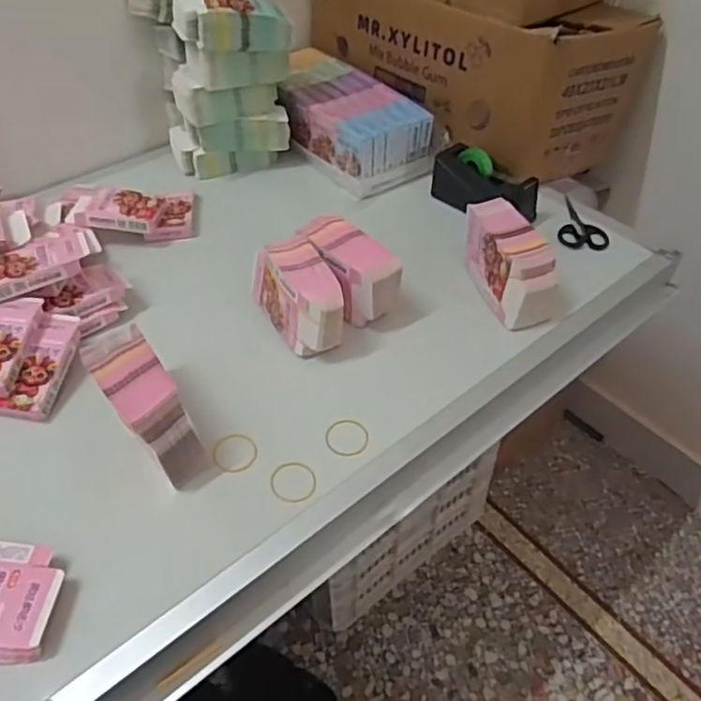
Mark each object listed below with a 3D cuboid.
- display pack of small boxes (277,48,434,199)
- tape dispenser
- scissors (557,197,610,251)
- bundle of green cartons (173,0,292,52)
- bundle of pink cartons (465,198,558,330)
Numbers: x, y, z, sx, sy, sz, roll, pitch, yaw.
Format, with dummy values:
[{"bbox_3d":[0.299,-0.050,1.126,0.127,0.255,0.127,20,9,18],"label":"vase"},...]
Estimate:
[{"bbox_3d":[-0.024,-0.376,1.018,0.148,0.091,0.317,-26,51,-22],"label":"display pack of small boxes"},{"bbox_3d":[0.193,-0.238,0.926,0.165,0.076,0.046,27,52,24],"label":"tape dispenser"},{"bbox_3d":[0.325,-0.182,0.894,0.064,0.014,0.119,6,47,7],"label":"scissors"},{"bbox_3d":[-0.161,-0.448,0.855,0.144,0.072,0.086,-20,49,-17],"label":"bundle of green cartons"},{"bbox_3d":[0.192,-0.105,0.764,0.067,0.093,0.144,-13,47,-11],"label":"bundle of pink cartons"}]

